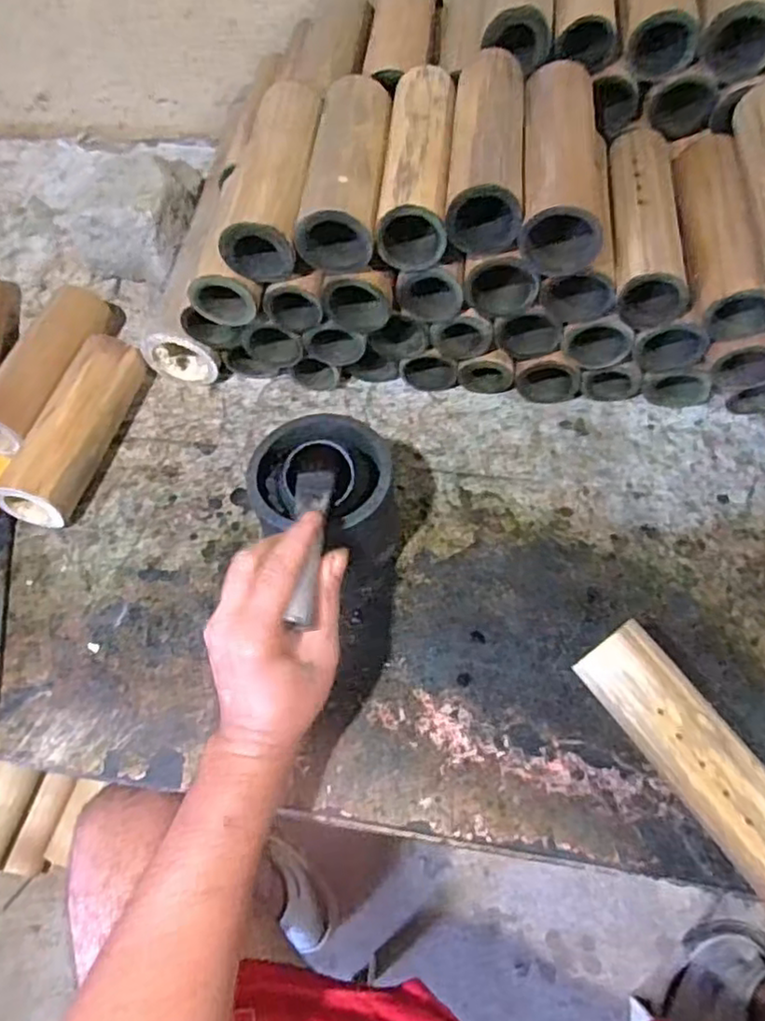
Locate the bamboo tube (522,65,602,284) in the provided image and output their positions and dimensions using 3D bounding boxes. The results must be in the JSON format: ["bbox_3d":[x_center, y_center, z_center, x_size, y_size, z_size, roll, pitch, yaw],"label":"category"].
[{"bbox_3d":[0.136,-0.265,0.493,0.060,0.057,0.178,3,59,6],"label":"bamboo tube"}]

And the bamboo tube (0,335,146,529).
[{"bbox_3d":[-0.272,-0.074,0.578,0.049,0.060,0.181,10,61,8],"label":"bamboo tube"}]

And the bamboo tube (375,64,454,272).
[{"bbox_3d":[0.029,-0.274,0.508,0.052,0.056,0.176,3,59,5],"label":"bamboo tube"}]

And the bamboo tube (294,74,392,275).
[{"bbox_3d":[-0.027,-0.269,0.509,0.057,0.055,0.171,3,59,6],"label":"bamboo tube"}]

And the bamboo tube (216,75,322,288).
[{"bbox_3d":[-0.084,-0.267,0.514,0.053,0.059,0.174,2,59,5],"label":"bamboo tube"}]

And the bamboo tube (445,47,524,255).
[{"bbox_3d":[0.079,-0.276,0.488,0.052,0.052,0.175,4,59,6],"label":"bamboo tube"}]

